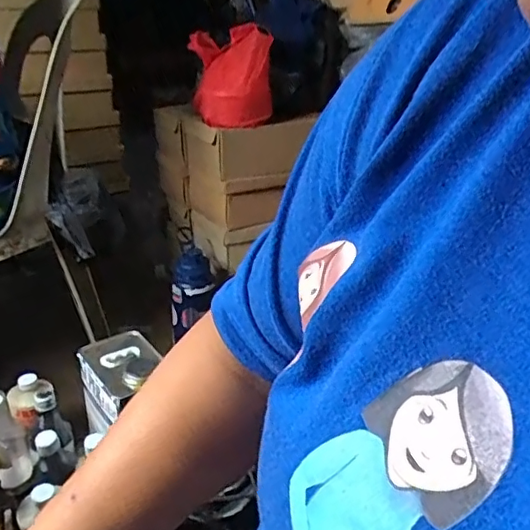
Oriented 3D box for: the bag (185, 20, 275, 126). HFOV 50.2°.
[{"bbox_3d":[-0.066,-0.379,1.125,0.154,0.176,0.132,-1,27,-4],"label":"bag"}]

